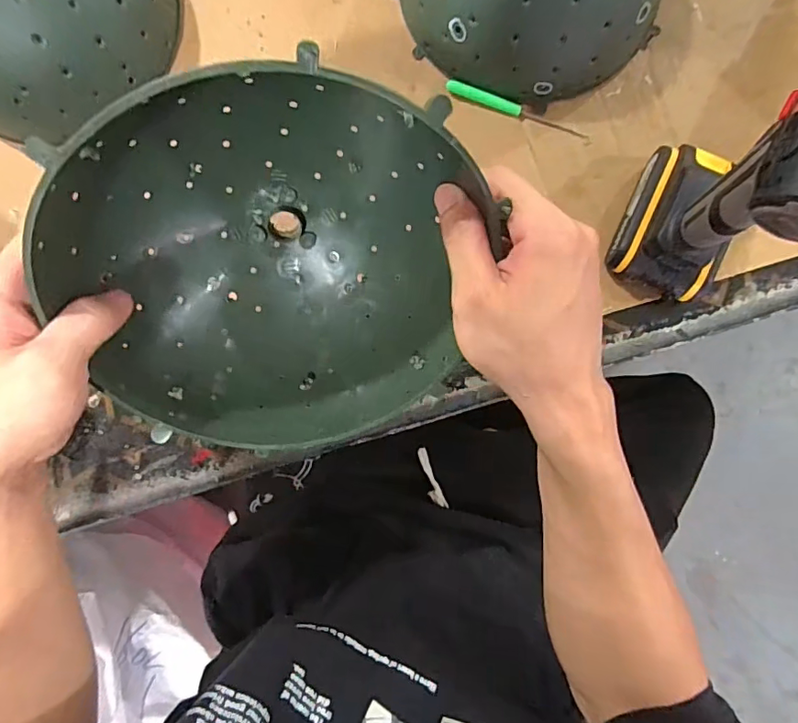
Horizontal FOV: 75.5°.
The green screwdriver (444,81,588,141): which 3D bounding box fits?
[{"bbox_3d":[0.096,-0.203,0.417,0.120,0.008,0.008,20,89,2],"label":"green screwdriver"}]

